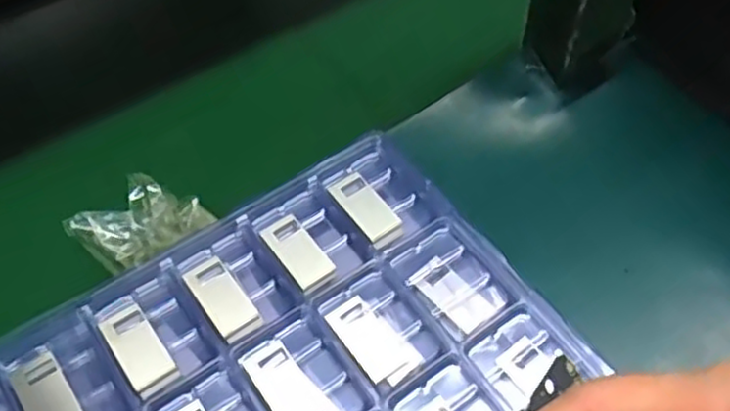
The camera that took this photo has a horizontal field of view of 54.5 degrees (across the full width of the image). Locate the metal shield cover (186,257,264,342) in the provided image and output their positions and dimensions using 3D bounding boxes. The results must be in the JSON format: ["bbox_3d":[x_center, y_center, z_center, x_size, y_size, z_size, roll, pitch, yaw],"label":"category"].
[{"bbox_3d":[-0.074,0.049,0.371,0.022,0.007,0.045,-32,64,-19],"label":"metal shield cover"}]

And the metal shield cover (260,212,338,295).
[{"bbox_3d":[-0.036,0.024,0.384,0.023,0.004,0.045,-32,64,-19],"label":"metal shield cover"}]

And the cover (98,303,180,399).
[{"bbox_3d":[-0.113,0.071,0.351,0.022,0.004,0.046,-31,64,-19],"label":"cover"}]

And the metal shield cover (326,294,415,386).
[{"bbox_3d":[0.001,0.066,0.359,0.024,0.005,0.043,-34,64,-20],"label":"metal shield cover"}]

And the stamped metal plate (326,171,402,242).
[{"bbox_3d":[-0.001,0.000,0.402,0.023,0.004,0.043,-33,64,-20],"label":"stamped metal plate"}]

